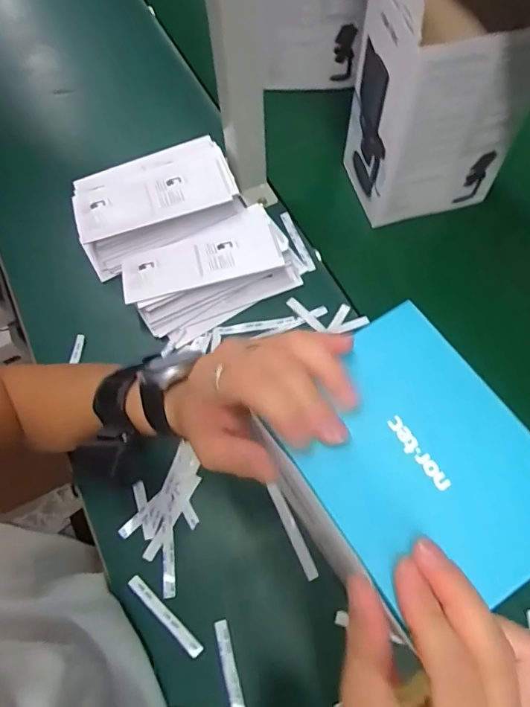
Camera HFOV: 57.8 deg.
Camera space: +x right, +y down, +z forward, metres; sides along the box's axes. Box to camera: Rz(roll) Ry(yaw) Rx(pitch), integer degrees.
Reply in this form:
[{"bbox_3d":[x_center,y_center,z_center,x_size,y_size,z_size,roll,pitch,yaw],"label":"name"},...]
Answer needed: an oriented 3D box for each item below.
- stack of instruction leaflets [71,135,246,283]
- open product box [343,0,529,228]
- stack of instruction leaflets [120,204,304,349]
[{"bbox_3d":[-0.137,-0.190,0.585,0.191,0.045,0.123,-25,68,-8],"label":"stack of instruction leaflets"},{"bbox_3d":[0.181,-0.274,0.505,0.156,0.248,0.132,-14,67,-3],"label":"open product box"},{"bbox_3d":[-0.063,-0.094,0.553,0.185,0.038,0.119,-24,68,-8],"label":"stack of instruction leaflets"}]

